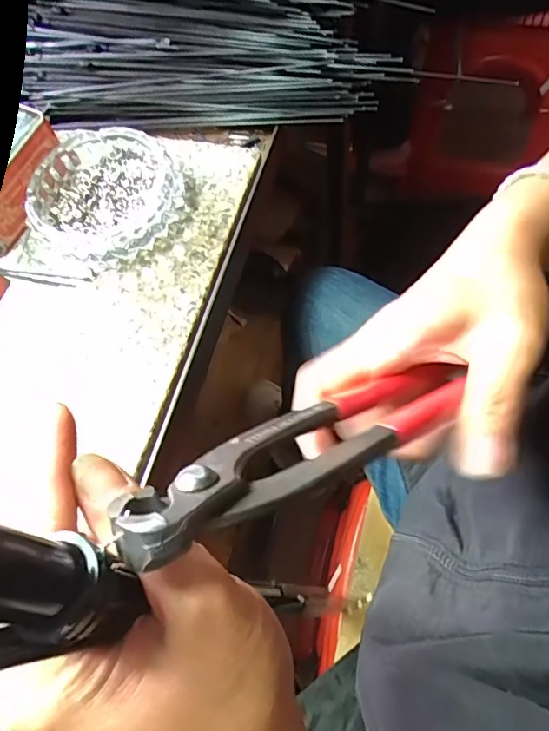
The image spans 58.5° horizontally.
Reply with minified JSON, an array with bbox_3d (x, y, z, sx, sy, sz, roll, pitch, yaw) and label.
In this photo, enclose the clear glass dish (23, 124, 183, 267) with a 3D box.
[{"bbox_3d":[-0.134,-0.144,0.396,0.117,0.023,0.127,0,67,1],"label":"clear glass dish"}]

